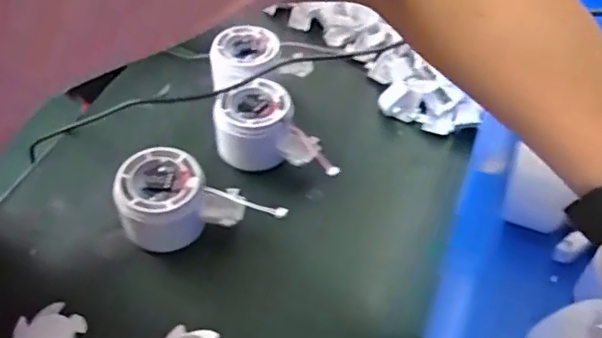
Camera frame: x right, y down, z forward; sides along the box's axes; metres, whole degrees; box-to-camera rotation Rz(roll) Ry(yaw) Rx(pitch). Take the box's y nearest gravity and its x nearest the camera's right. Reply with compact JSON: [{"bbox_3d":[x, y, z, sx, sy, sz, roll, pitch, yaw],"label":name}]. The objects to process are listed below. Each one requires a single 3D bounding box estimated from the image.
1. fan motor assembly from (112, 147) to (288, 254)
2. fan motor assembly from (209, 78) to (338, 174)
[{"bbox_3d":[-0.075,0.030,0.401,0.098,0.050,0.056,15,50,13],"label":"fan motor assembly"},{"bbox_3d":[-0.023,-0.023,0.458,0.099,0.061,0.066,15,50,13],"label":"fan motor assembly"}]

